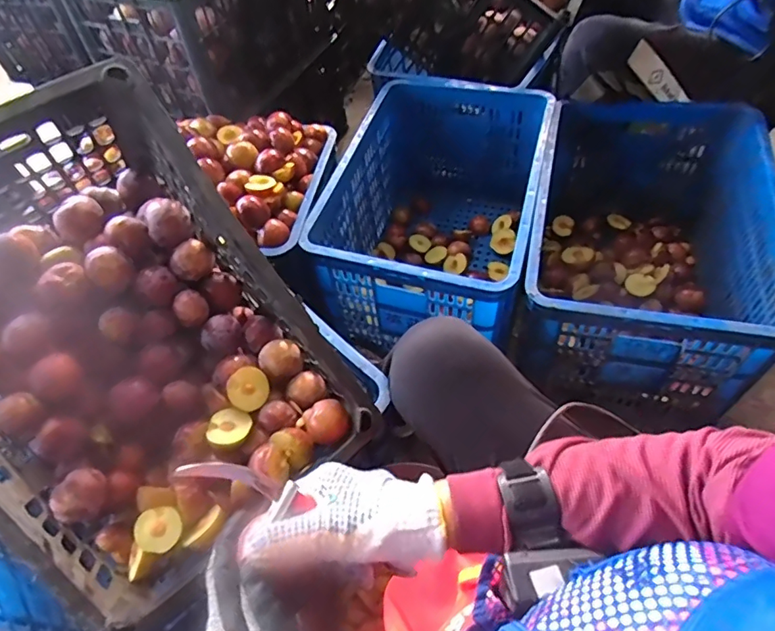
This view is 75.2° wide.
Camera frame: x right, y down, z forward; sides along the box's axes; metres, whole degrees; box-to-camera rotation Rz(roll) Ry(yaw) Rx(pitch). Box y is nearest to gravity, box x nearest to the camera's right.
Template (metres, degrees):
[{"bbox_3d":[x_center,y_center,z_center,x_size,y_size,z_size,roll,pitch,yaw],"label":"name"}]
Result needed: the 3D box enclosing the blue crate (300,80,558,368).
[{"bbox_3d":[0.105,-0.199,1.080,0.378,0.348,0.560,12,57,12],"label":"blue crate"}]

